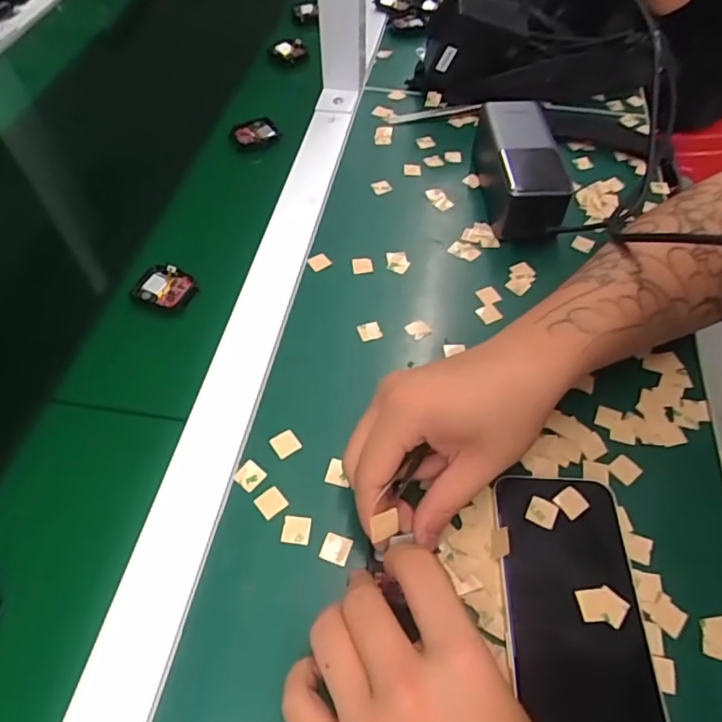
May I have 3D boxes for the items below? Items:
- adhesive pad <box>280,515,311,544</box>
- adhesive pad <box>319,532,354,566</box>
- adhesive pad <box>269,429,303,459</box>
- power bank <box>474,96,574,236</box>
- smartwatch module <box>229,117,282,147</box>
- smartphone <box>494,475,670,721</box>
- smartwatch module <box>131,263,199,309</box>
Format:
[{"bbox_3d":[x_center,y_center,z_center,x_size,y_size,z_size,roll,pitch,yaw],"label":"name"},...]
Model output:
[{"bbox_3d":[-0.037,0.096,0.311,0.016,0.004,0.015,6,54,4],"label":"adhesive pad"},{"bbox_3d":[-0.014,0.107,0.309,0.016,0.007,0.015,18,56,12],"label":"adhesive pad"},{"bbox_3d":[-0.048,0.052,0.344,0.016,0.004,0.017,-31,60,-21],"label":"adhesive pad"},{"bbox_3d":[0.135,-0.169,0.470,0.050,0.055,0.147,-1,54,-1],"label":"power bank"},{"bbox_3d":[-0.106,-0.228,0.538,0.048,0.006,0.036,-20,57,-15],"label":"smartwatch module"},{"bbox_3d":[0.113,0.129,0.284,0.073,0.008,0.144,2,54,1],"label":"smartphone"},{"bbox_3d":[-0.150,-0.058,0.418,0.047,0.010,0.034,12,55,8],"label":"smartwatch module"}]

